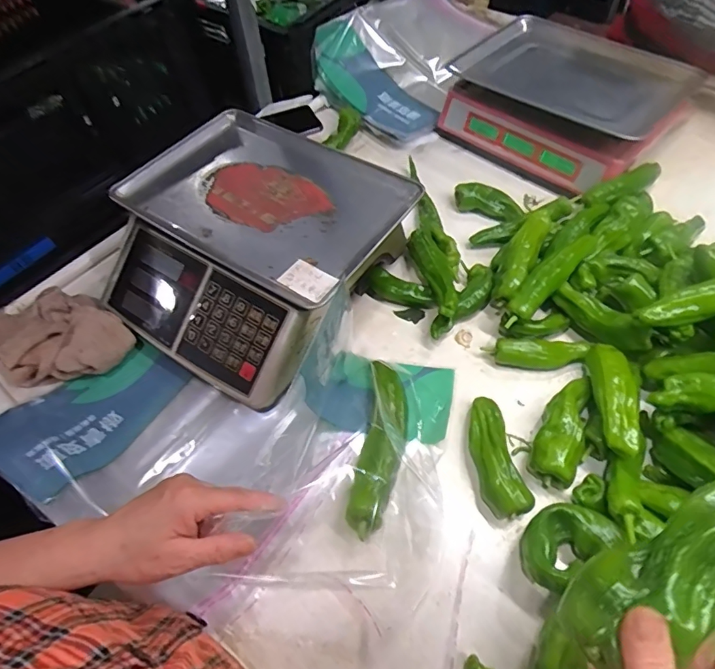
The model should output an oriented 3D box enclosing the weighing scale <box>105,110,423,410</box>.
[{"bbox_3d":[-0.127,-0.109,0.617,0.357,0.124,0.333,30,63,22],"label":"weighing scale"}]

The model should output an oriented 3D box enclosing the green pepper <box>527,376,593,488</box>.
[{"bbox_3d":[0.219,0.095,0.505,0.047,0.042,0.130,21,60,17],"label":"green pepper"}]

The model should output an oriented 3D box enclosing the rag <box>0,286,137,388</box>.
[{"bbox_3d":[-0.386,0.004,0.604,0.182,0.042,0.139,36,65,24],"label":"rag"}]

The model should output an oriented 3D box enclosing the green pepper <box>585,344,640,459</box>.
[{"bbox_3d":[0.267,0.061,0.492,0.033,0.028,0.128,4,56,6],"label":"green pepper"}]

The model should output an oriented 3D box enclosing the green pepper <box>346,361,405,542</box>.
[{"bbox_3d":[0.026,0.115,0.507,0.043,0.036,0.187,8,57,9],"label":"green pepper"}]

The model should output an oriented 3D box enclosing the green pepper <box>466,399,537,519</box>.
[{"bbox_3d":[0.142,0.123,0.497,0.049,0.040,0.130,-8,56,-2],"label":"green pepper"}]

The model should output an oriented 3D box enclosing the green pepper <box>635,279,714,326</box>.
[{"bbox_3d":[0.360,-0.036,0.493,0.130,0.027,0.033,-18,55,13],"label":"green pepper"}]

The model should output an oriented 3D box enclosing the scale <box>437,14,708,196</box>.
[{"bbox_3d":[0.338,-0.385,0.780,0.276,0.095,0.329,-39,62,-21],"label":"scale"}]

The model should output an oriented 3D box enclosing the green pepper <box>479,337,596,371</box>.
[{"bbox_3d":[0.216,0.022,0.569,0.116,0.027,0.032,3,56,5],"label":"green pepper"}]

